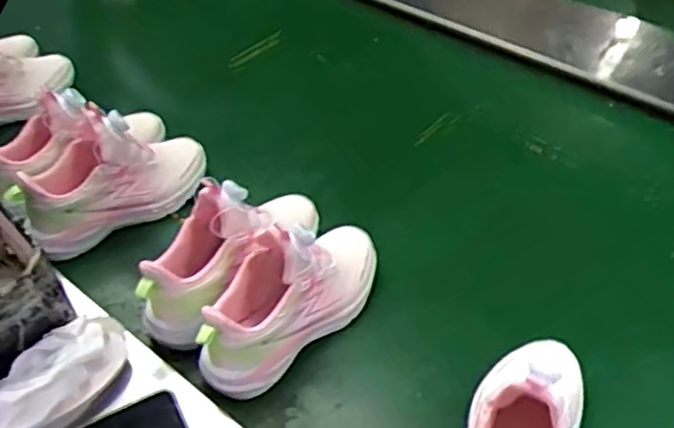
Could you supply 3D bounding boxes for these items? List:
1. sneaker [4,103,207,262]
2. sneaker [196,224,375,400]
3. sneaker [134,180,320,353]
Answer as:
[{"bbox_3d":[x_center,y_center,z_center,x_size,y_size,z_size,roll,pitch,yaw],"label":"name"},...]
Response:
[{"bbox_3d":[-0.281,-0.049,0.842,0.227,0.145,0.088,-25,49,-25],"label":"sneaker"},{"bbox_3d":[-0.045,0.073,0.706,0.090,0.140,0.248,34,52,29],"label":"sneaker"},{"bbox_3d":[-0.122,0.026,0.745,0.097,0.117,0.234,19,46,18],"label":"sneaker"}]

